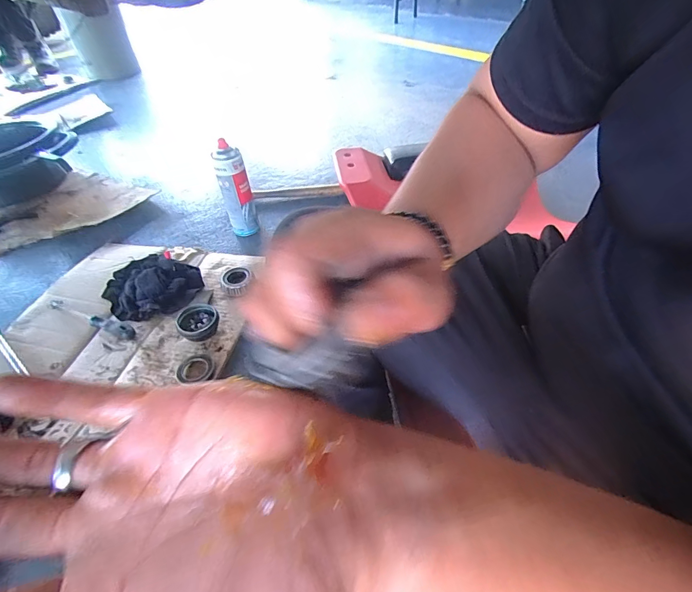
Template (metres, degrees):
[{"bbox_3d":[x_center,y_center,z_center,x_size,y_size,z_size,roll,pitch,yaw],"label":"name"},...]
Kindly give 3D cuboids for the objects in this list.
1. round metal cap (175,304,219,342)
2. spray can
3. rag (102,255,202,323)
[{"bbox_3d":[-0.268,0.049,0.688,0.069,0.028,0.070,-2,45,2],"label":"round metal cap"},{"bbox_3d":[-0.246,-0.233,0.843,0.065,0.203,0.051,-19,47,-14],"label":"spray can"},{"bbox_3d":[-0.400,-0.021,0.776,0.187,0.026,0.167,24,52,25],"label":"rag"}]

